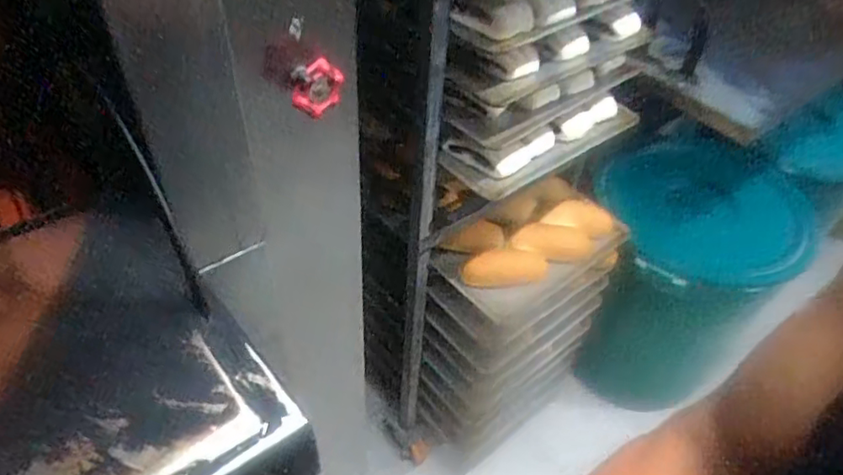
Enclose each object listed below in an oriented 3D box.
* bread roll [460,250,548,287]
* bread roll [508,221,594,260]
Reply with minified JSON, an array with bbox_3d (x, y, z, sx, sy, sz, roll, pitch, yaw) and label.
[{"bbox_3d":[0.130,0.046,0.948,0.144,0.041,0.052,-5,46,-9],"label":"bread roll"},{"bbox_3d":[0.223,0.011,1.007,0.152,0.040,0.046,6,42,-25],"label":"bread roll"}]

